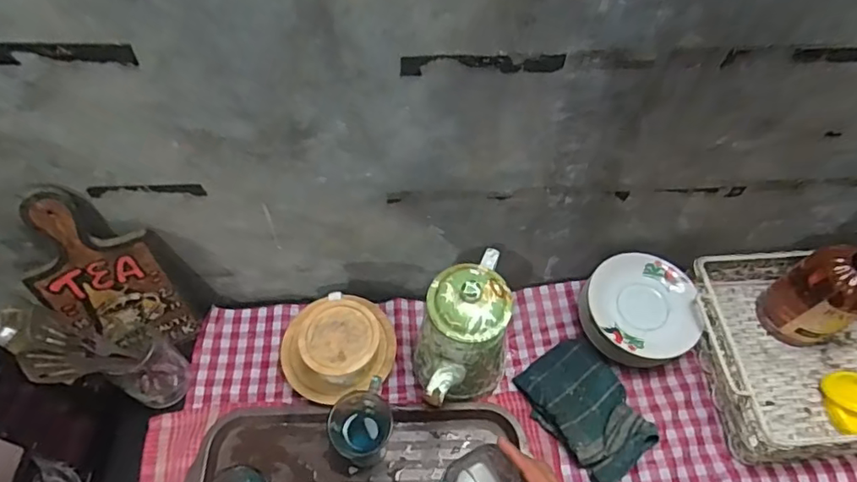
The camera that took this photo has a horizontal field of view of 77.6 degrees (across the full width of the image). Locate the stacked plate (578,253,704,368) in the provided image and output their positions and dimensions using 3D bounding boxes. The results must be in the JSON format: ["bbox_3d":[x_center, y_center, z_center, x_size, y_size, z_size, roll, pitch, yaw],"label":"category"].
[{"bbox_3d":[0.283,0.099,0.729,0.142,0.078,0.148,1,58,-2],"label":"stacked plate"}]

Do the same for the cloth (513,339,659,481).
[{"bbox_3d":[0.210,0.219,0.706,0.113,0.046,0.174,-29,64,-20],"label":"cloth"}]

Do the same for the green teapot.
[{"bbox_3d":[0.046,0.121,0.657,0.105,0.192,0.201,25,60,12],"label":"green teapot"}]

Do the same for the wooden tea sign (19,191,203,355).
[{"bbox_3d":[-0.403,0.059,0.669,0.127,0.284,0.021,-26,43,-15],"label":"wooden tea sign"}]

